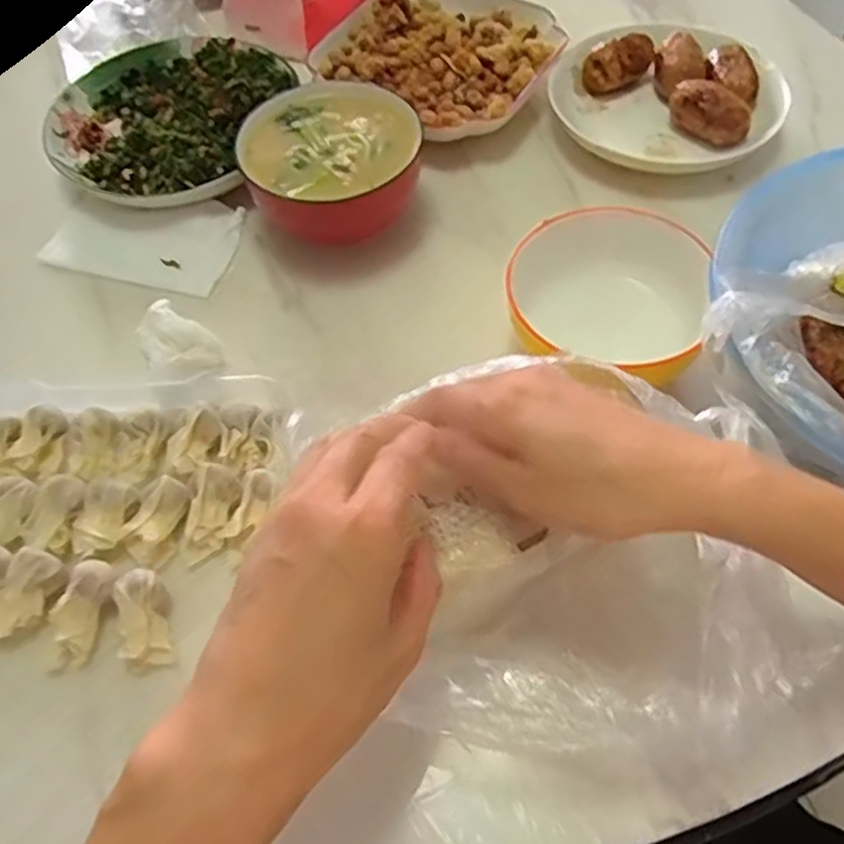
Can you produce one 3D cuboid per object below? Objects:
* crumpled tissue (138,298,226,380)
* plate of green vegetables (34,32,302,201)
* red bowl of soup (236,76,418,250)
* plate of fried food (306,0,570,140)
[{"bbox_3d":[-0.158,-0.048,0.472,0.042,0.024,0.068,-33,62,-17],"label":"crumpled tissue"},{"bbox_3d":[-0.209,-0.245,0.594,0.178,0.034,0.199,12,60,10],"label":"plate of green vegetables"},{"bbox_3d":[-0.066,-0.185,0.532,0.123,0.070,0.124,-1,58,2],"label":"red bowl of soup"},{"bbox_3d":[0.019,-0.315,0.618,0.186,0.058,0.180,-1,58,2],"label":"plate of fried food"}]

